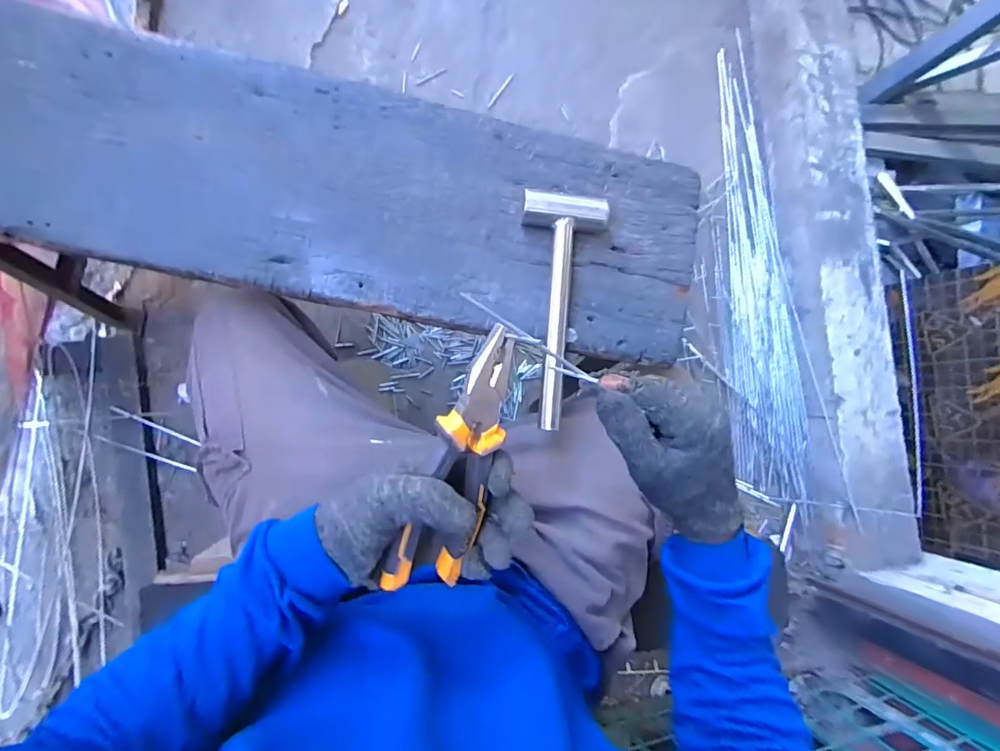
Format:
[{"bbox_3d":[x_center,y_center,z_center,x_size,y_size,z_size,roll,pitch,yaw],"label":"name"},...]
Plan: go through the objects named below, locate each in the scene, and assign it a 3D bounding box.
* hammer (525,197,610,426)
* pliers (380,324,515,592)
[{"bbox_3d":[0.068,-0.070,0.550,0.090,0.040,0.254,2,86,-10],"label":"hammer"},{"bbox_3d":[-0.030,0.060,0.346,0.052,0.022,0.190,12,98,-33],"label":"pliers"}]

